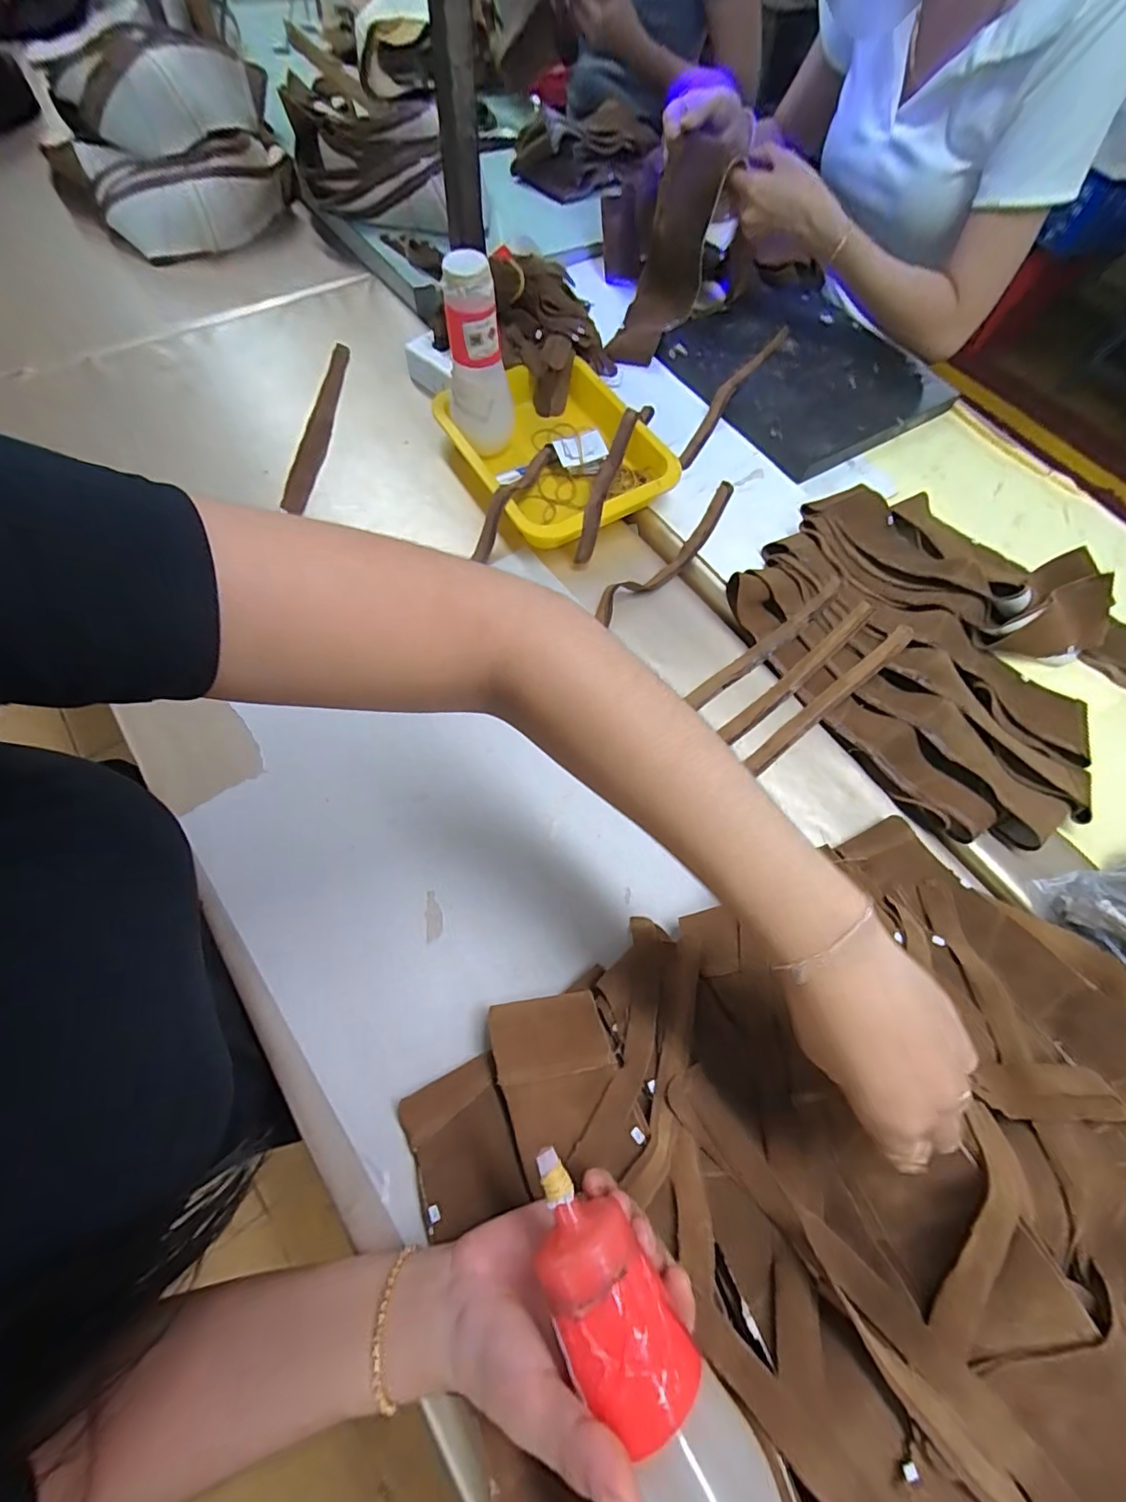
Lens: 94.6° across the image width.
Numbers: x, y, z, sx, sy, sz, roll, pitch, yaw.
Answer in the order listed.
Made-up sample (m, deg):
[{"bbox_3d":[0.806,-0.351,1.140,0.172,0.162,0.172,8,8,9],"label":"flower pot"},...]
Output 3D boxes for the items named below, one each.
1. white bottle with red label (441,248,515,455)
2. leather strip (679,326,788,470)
[{"bbox_3d":[-0.086,-0.393,0.536,0.063,0.169,0.058,-3,66,-6],"label":"white bottle with red label"},{"bbox_3d":[0.218,-0.458,0.666,0.026,0.038,0.289,31,66,11],"label":"leather strip"}]

